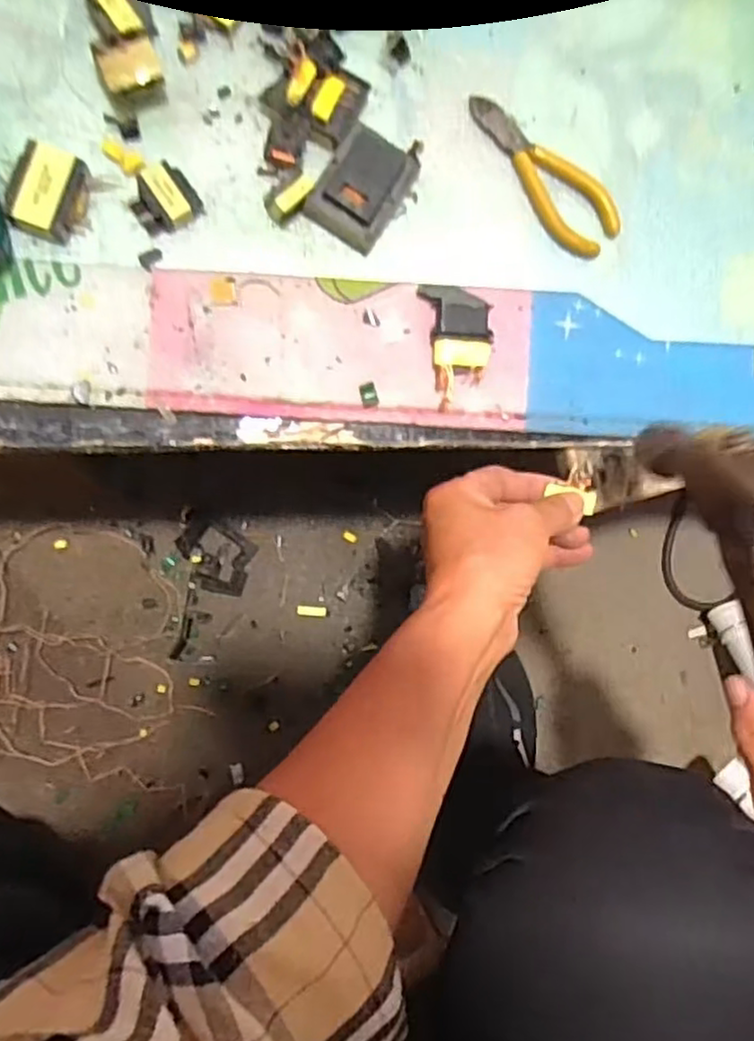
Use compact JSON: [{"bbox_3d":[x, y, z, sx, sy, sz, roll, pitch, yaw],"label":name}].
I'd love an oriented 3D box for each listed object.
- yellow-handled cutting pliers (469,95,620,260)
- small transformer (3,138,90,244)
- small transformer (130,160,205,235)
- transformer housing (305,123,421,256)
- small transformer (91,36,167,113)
[{"bbox_3d":[0.093,-0.195,0.395,0.040,0.006,0.107,-44,96,-6],"label":"yellow-handled cutting pliers"},{"bbox_3d":[-0.163,-0.163,0.352,0.032,0.018,0.045,21,87,-8],"label":"small transformer"},{"bbox_3d":[-0.109,-0.165,0.361,0.032,0.014,0.030,-39,95,-6],"label":"small transformer"},{"bbox_3d":[-0.006,-0.178,0.372,0.040,0.022,0.059,31,86,-7],"label":"transformer housing"},{"bbox_3d":[-0.124,-0.224,0.356,0.030,0.025,0.023,-21,93,-8],"label":"small transformer"}]

